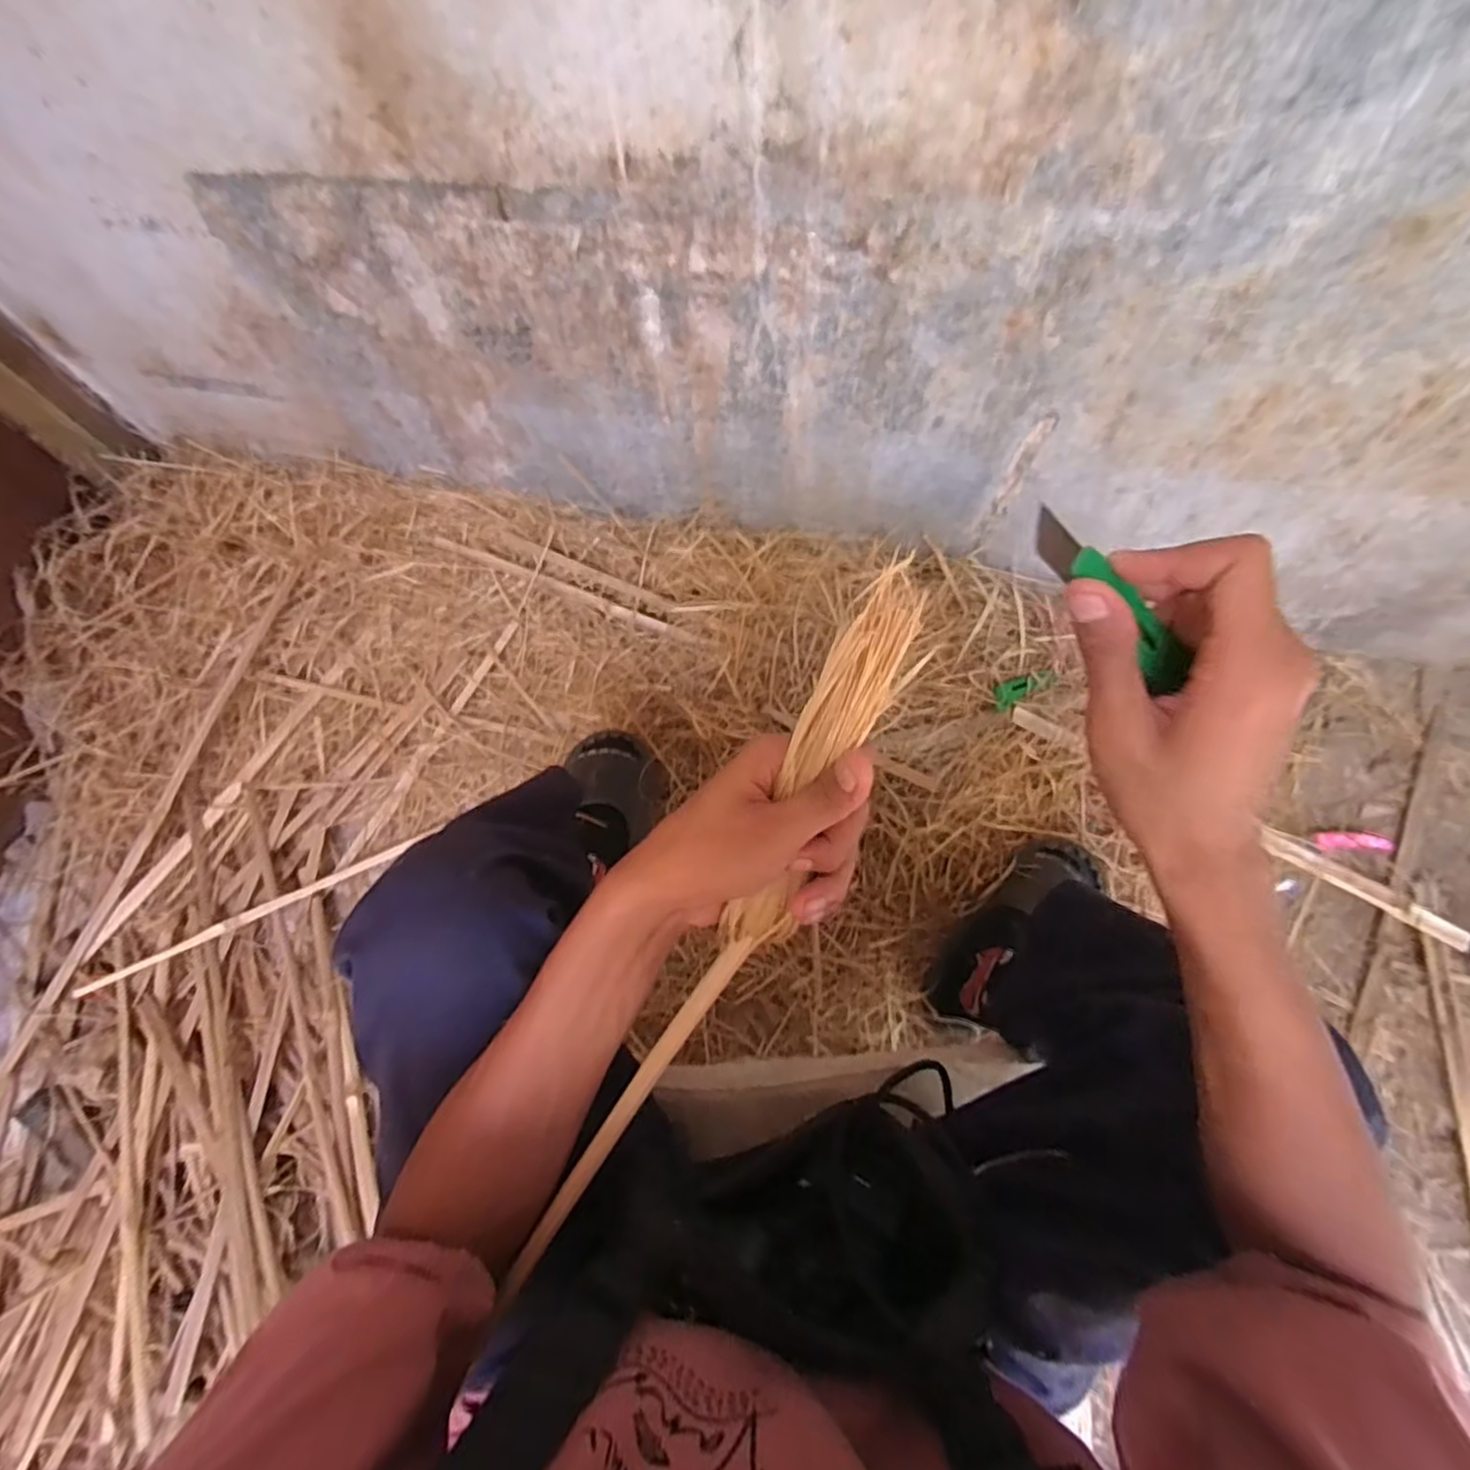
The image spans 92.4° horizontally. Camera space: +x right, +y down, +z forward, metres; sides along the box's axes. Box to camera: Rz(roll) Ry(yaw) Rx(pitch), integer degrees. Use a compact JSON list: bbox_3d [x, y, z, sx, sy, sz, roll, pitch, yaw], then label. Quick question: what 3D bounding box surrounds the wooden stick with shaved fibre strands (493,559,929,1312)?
[{"bbox_3d":[-0.010,0.119,0.361,0.039,0.026,0.423,28,104,11],"label":"wooden stick with shaved fibre strands"}]

